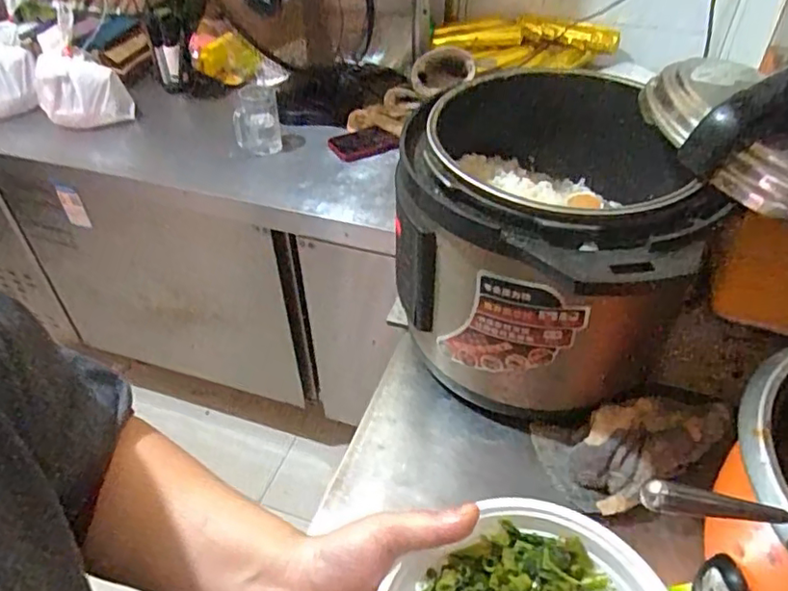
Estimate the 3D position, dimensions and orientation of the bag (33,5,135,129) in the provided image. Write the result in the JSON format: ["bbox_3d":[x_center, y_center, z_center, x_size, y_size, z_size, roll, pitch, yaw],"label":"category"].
[{"bbox_3d":[-0.687,-0.479,1.269,0.176,0.173,0.221,-23,46,-21],"label":"bag"}]

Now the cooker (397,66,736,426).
[{"bbox_3d":[0.200,-0.057,0.728,0.319,0.305,0.350,-1,43,1],"label":"cooker"}]

